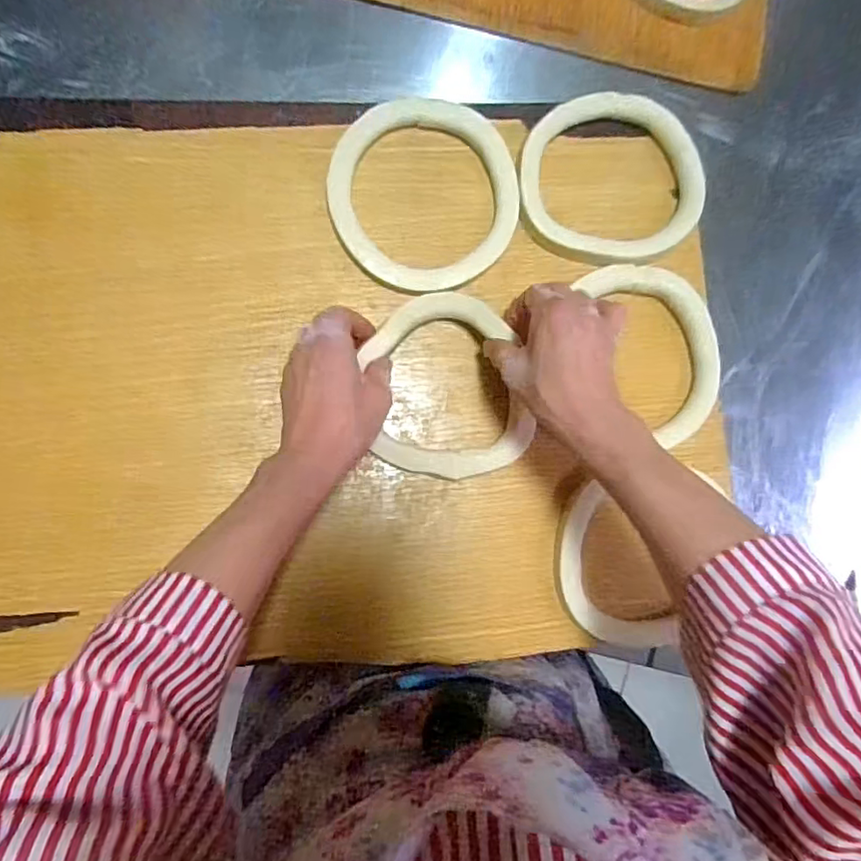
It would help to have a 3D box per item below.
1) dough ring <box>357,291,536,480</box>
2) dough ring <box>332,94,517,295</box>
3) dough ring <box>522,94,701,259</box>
[{"bbox_3d":[0.012,-0.034,0.479,0.120,0.034,0.143,-15,86,-9],"label":"dough ring"},{"bbox_3d":[-0.004,-0.190,0.493,0.151,0.014,0.154,1,84,-7],"label":"dough ring"},{"bbox_3d":[0.152,-0.212,0.511,0.155,0.019,0.137,-3,84,-8],"label":"dough ring"}]

